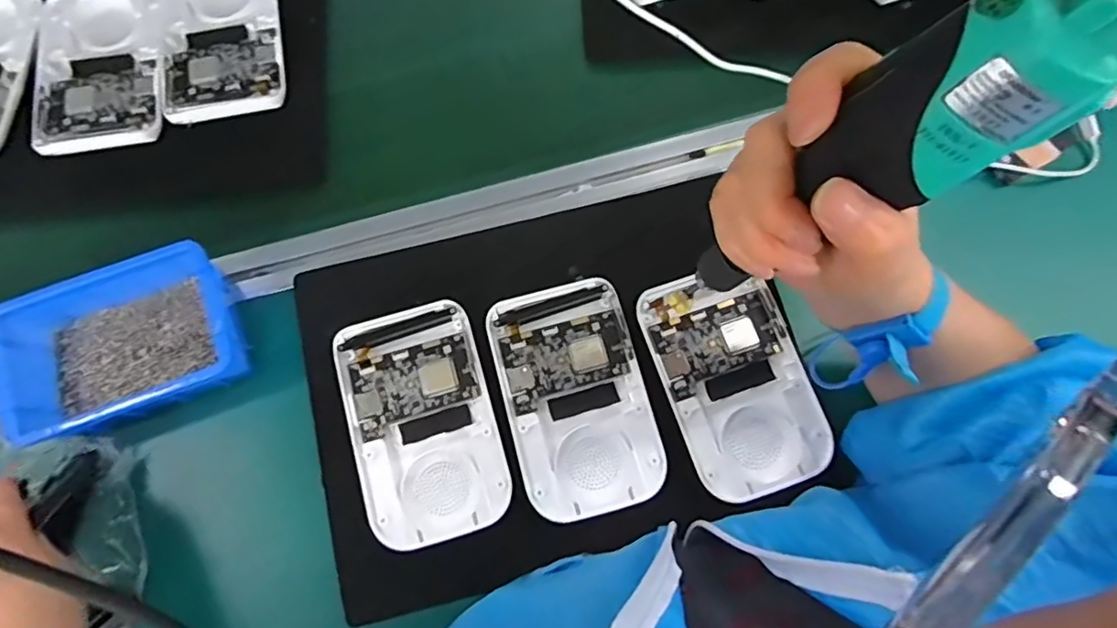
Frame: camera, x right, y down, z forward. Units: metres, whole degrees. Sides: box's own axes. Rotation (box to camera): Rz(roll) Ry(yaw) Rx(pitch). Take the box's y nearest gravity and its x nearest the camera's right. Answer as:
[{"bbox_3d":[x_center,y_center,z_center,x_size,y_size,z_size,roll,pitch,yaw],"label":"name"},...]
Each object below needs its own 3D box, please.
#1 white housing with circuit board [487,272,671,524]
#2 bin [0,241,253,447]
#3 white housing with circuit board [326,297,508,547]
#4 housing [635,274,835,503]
[{"bbox_3d":[0.012,0.056,0.416,0.096,0.011,0.155,-15,75,-5],"label":"white housing with circuit board"},{"bbox_3d":[-0.299,0.014,0.417,0.146,0.046,0.110,-21,76,-6],"label":"bin"},{"bbox_3d":[-0.093,0.074,0.413,0.097,0.017,0.153,-16,75,-5],"label":"white housing with circuit board"},{"bbox_3d":[0.124,0.045,0.419,0.096,0.012,0.152,-17,75,-5],"label":"housing"}]

